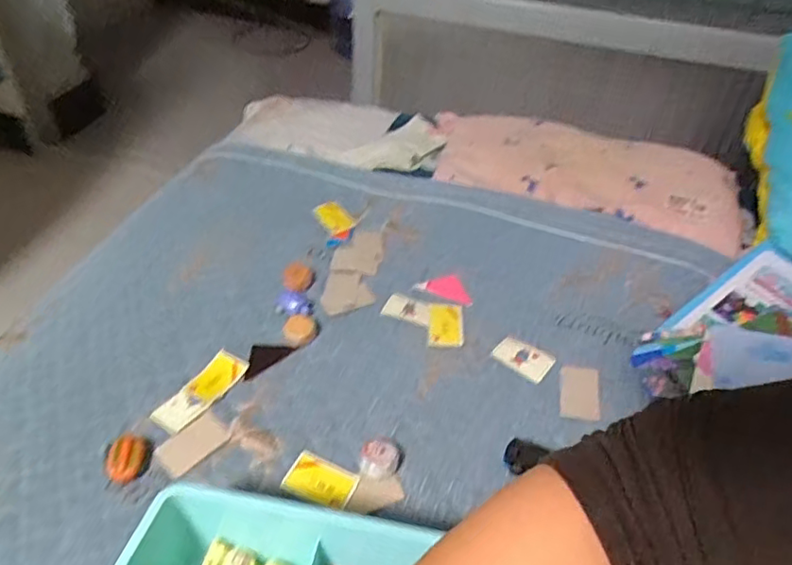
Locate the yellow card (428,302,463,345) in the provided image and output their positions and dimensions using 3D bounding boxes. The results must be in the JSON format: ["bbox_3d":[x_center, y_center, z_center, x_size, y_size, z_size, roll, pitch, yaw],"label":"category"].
[{"bbox_3d":[0.056,0.045,0.649,0.037,0.005,0.060,4,43,2],"label":"yellow card"}]

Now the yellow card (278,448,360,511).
[{"bbox_3d":[-0.064,0.171,0.504,0.056,0.008,0.041,25,46,11],"label":"yellow card"}]

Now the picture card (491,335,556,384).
[{"bbox_3d":[0.135,0.079,0.614,0.057,0.004,0.038,32,60,26],"label":"picture card"}]

